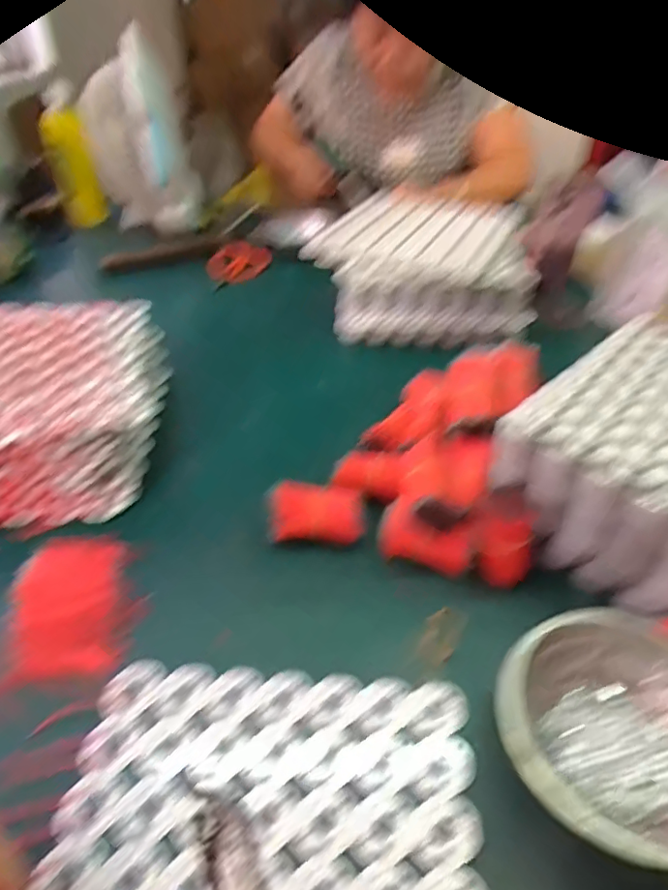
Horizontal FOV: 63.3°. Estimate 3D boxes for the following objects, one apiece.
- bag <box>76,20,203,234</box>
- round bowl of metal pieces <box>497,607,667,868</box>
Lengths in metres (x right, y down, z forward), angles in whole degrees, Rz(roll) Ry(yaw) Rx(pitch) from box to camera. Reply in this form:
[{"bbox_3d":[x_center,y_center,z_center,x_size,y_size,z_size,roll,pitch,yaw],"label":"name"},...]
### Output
[{"bbox_3d":[-0.318,-0.496,0.888,0.155,0.245,0.169,-8,41,-10],"label":"bag"},{"bbox_3d":[0.166,0.157,0.301,0.149,0.040,0.123,-4,40,-3],"label":"round bowl of metal pieces"}]

